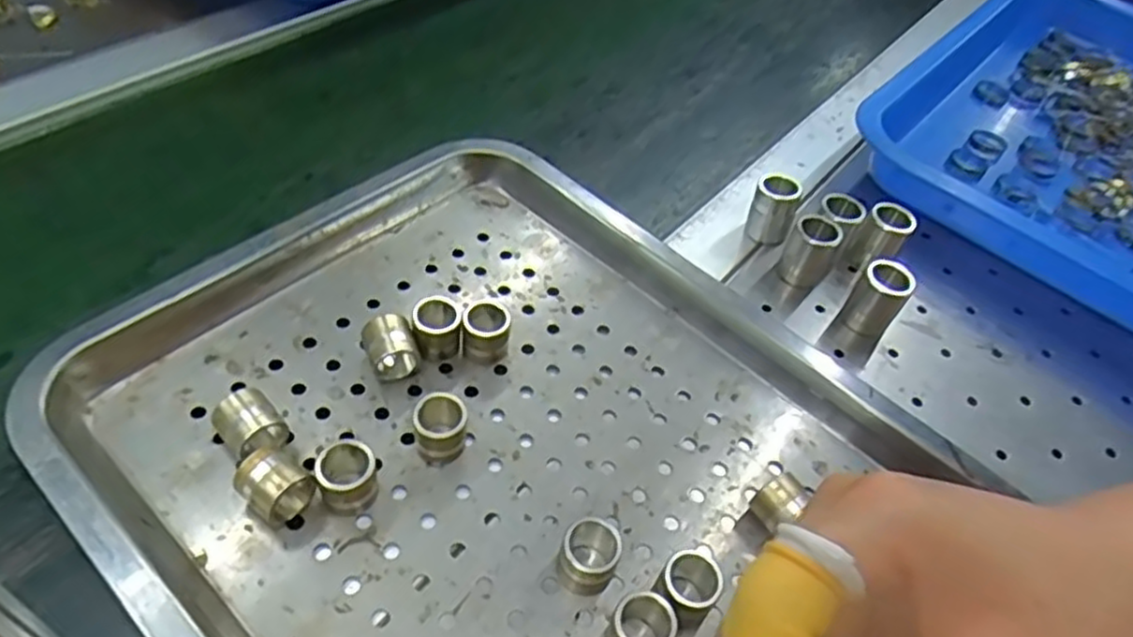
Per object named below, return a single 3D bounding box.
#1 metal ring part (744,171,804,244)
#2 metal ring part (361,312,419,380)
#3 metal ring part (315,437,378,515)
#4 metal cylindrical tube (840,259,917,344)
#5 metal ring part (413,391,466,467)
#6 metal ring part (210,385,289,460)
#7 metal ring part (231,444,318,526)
[{"bbox_3d":[0.109,-0.058,0.392,0.022,0.036,0.019,19,48,10],"label":"metal ring part"},{"bbox_3d":[-0.072,0.013,0.304,0.019,0.018,0.024,-17,52,-22],"label":"metal ring part"},{"bbox_3d":[-0.078,0.057,0.263,0.020,0.023,0.017,-20,53,-24],"label":"metal ring part"},{"bbox_3d":[0.150,-0.009,0.356,0.022,0.033,0.022,4,47,-4],"label":"metal cylindrical tube"},{"bbox_3d":[-0.048,0.040,0.282,0.018,0.023,0.023,3,47,-5],"label":"metal ring part"},{"bbox_3d":[-0.118,0.040,0.275,0.023,0.016,0.020,38,54,25],"label":"metal ring part"},{"bbox_3d":[-0.103,0.060,0.261,0.025,0.016,0.020,35,52,23],"label":"metal ring part"}]

